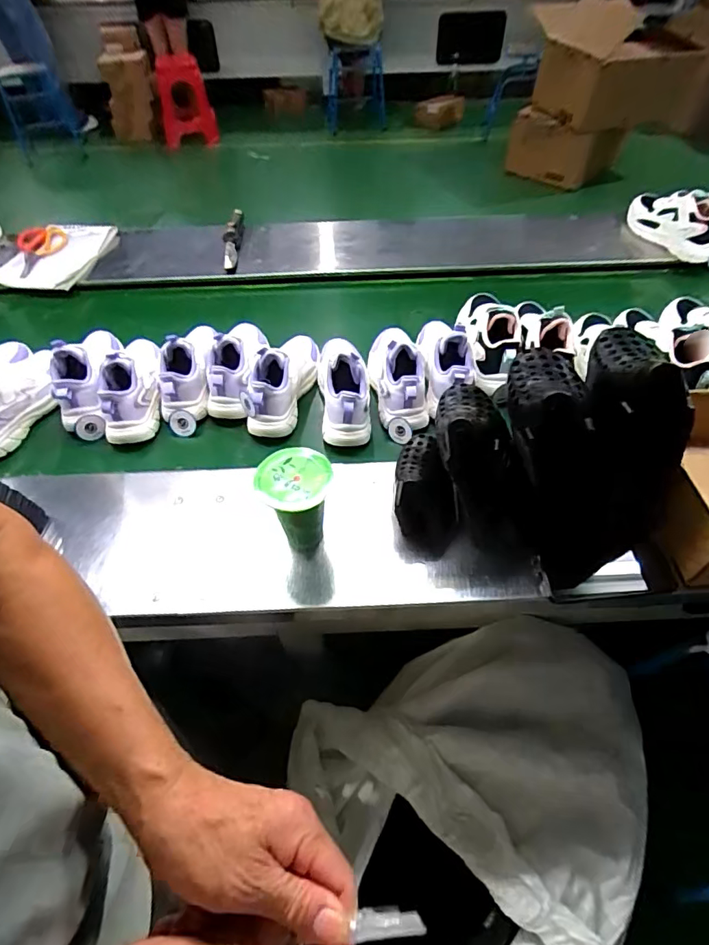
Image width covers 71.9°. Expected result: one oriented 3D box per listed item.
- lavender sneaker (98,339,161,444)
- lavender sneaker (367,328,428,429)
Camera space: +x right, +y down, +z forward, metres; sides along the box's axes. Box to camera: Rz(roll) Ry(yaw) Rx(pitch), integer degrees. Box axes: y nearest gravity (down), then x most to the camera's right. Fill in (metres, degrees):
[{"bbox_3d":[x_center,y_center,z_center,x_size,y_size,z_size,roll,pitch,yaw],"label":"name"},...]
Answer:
[{"bbox_3d":[-0.400,-0.172,0.869,0.099,0.098,0.232,-14,54,-6],"label":"lavender sneaker"},{"bbox_3d":[0.075,-0.194,0.868,0.096,0.108,0.242,-4,53,1],"label":"lavender sneaker"}]

